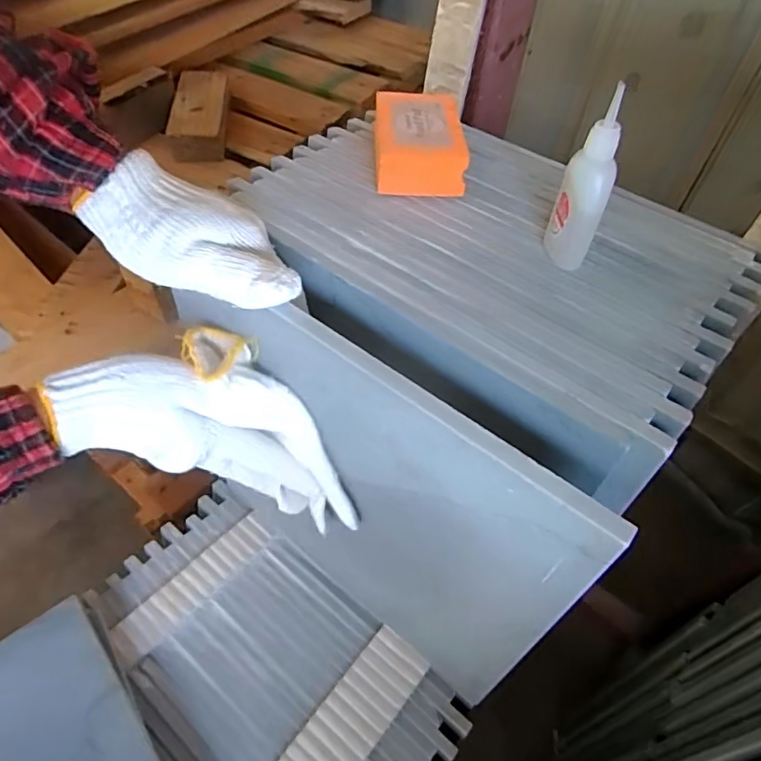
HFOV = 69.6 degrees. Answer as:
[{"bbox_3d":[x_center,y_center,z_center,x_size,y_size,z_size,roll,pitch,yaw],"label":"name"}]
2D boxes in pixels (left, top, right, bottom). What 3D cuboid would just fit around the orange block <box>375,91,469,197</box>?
[{"bbox_3d":[0.024,-0.168,0.392,0.062,0.039,0.094,2,49,-4],"label":"orange block"}]

